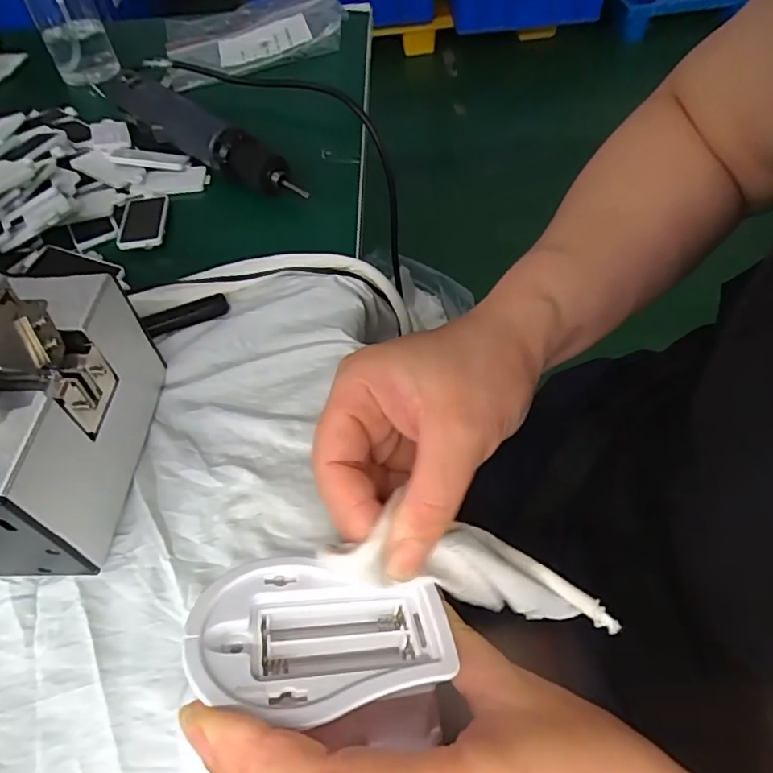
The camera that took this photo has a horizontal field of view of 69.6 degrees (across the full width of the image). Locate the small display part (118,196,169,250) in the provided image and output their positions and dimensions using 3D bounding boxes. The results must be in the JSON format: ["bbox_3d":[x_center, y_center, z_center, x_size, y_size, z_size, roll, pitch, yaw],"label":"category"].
[{"bbox_3d":[-0.189,-0.128,0.431,0.035,0.009,0.065,-8,46,-6],"label":"small display part"}]

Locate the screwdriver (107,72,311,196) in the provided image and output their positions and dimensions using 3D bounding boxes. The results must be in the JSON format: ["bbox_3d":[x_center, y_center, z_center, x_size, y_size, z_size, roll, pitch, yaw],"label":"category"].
[{"bbox_3d":[-0.161,-0.215,0.473,0.258,0.033,0.041,35,63,26],"label":"screwdriver"}]

